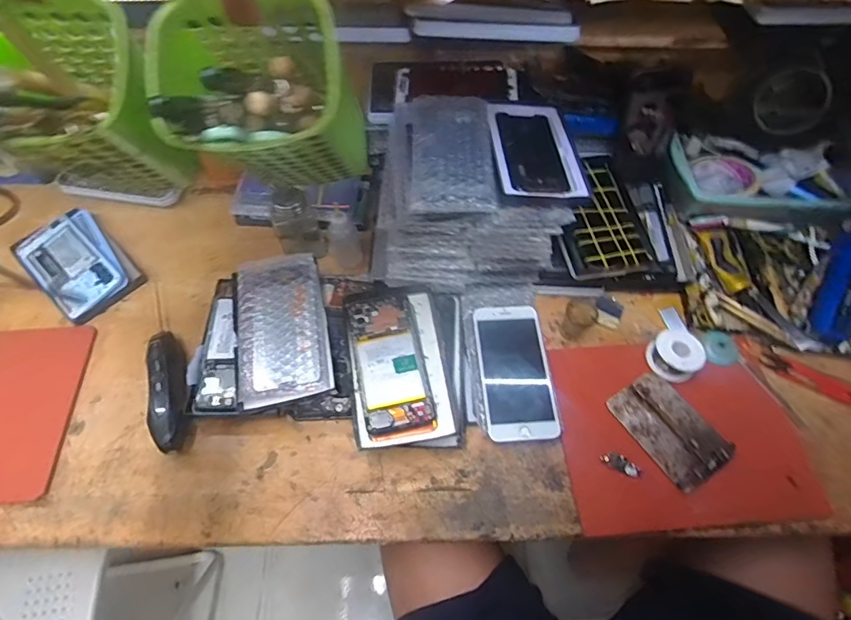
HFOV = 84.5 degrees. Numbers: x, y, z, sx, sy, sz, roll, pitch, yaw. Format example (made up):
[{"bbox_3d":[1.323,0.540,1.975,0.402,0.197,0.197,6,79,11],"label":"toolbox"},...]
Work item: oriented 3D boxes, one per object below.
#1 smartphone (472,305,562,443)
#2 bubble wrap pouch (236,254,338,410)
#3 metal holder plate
[{"bbox_3d":[0.100,0.066,0.528,0.075,0.015,0.161,-4,60,-3],"label":"smartphone"},{"bbox_3d":[-0.163,0.015,0.533,0.098,0.023,0.179,-10,60,-7],"label":"bubble wrap pouch"},{"bbox_3d":[0.266,0.127,0.510,0.075,0.020,0.114,-28,64,-17],"label":"metal holder plate"}]

